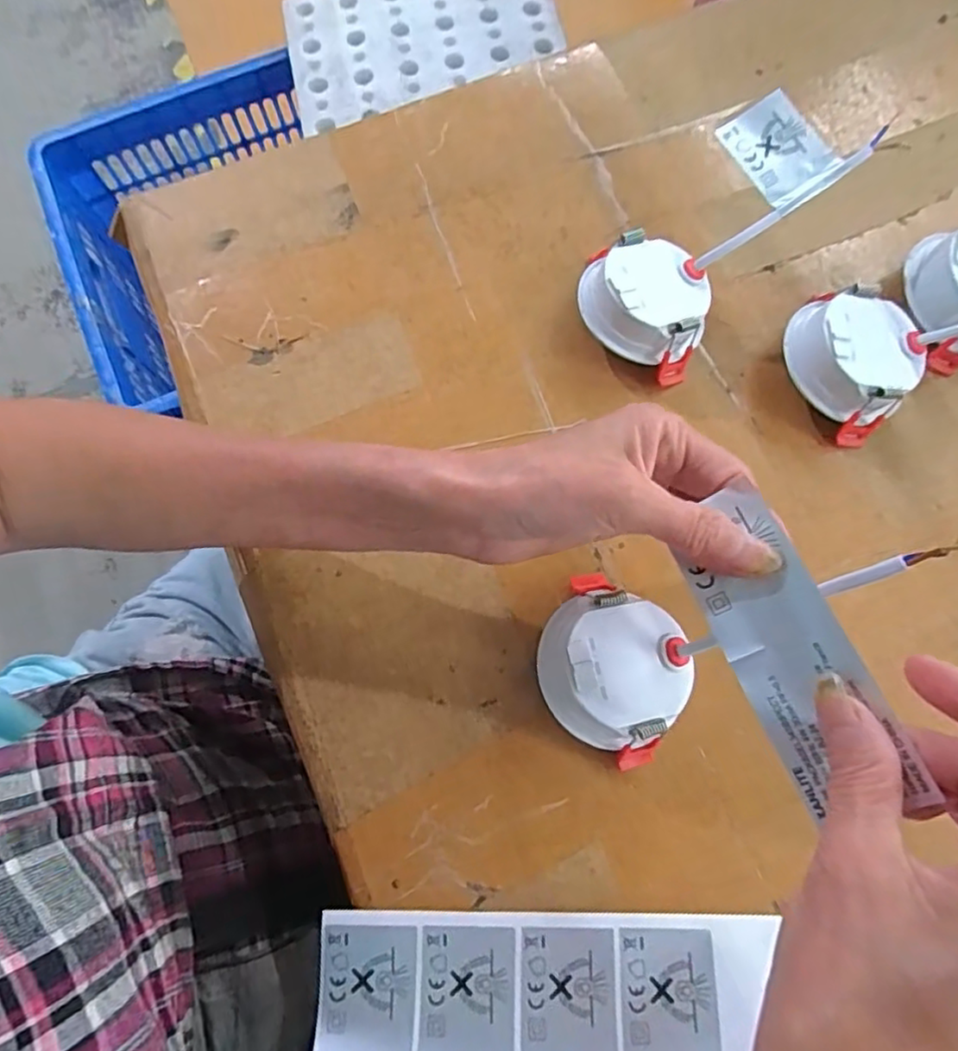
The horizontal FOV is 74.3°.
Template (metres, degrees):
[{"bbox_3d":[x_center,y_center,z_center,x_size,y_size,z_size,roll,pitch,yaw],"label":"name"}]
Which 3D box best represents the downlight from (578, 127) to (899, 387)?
[{"bbox_3d":[0.120,-0.153,0.342,0.081,0.055,0.148,40,78,10],"label":"downlight"}]

